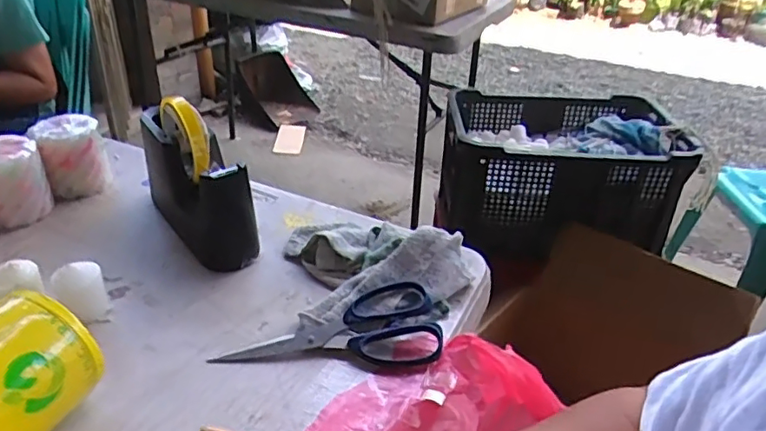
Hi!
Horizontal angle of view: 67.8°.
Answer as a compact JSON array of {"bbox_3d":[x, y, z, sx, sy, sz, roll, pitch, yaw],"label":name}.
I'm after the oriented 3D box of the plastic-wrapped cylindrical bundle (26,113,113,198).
[{"bbox_3d":[-0.353,-0.067,0.648,0.068,0.079,0.054,-9,34,-20],"label":"plastic-wrapped cylindrical bundle"}]

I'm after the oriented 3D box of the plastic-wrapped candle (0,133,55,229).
[{"bbox_3d":[-0.389,-0.036,0.596,0.066,0.077,0.059,-13,36,-25],"label":"plastic-wrapped candle"}]

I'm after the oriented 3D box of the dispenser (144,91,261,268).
[{"bbox_3d":[-0.190,-0.039,0.573,0.056,0.131,0.169,-20,39,-33],"label":"dispenser"}]

